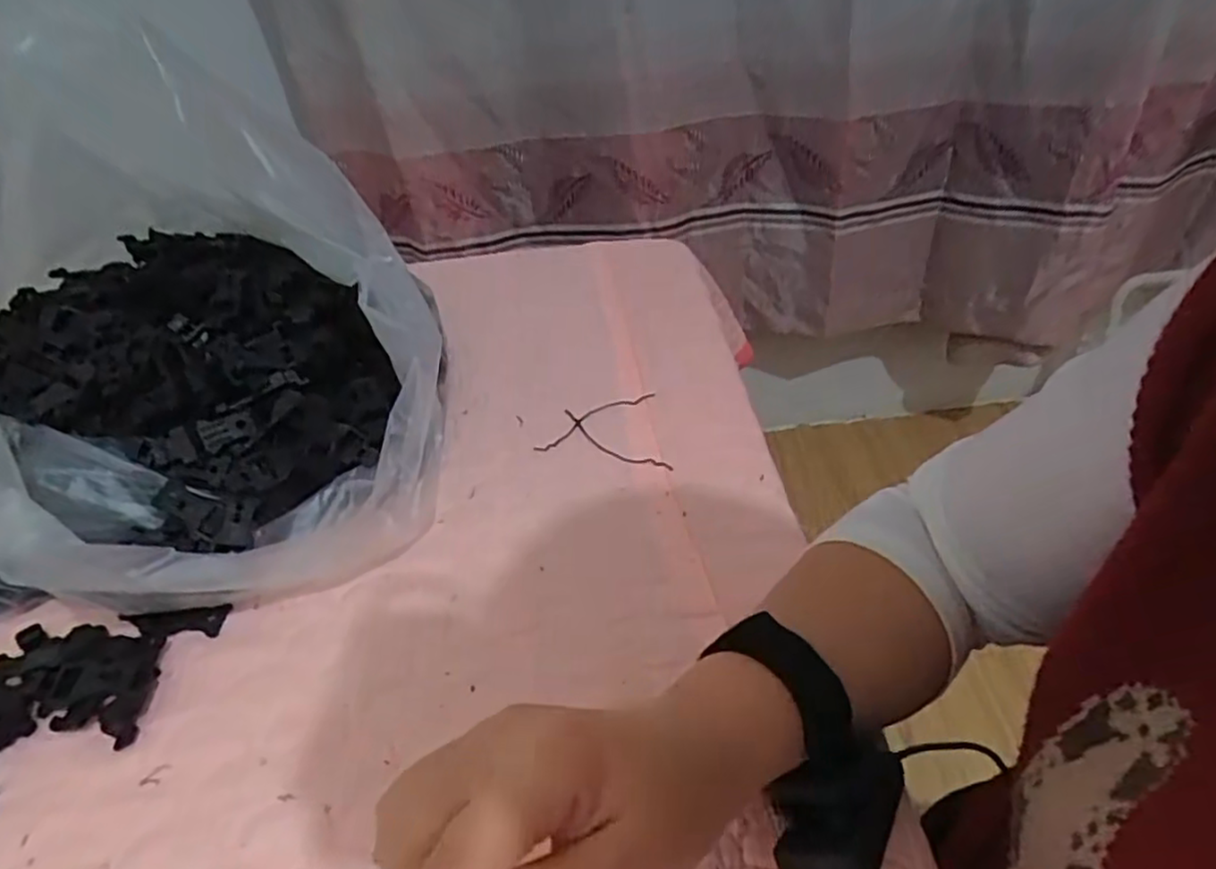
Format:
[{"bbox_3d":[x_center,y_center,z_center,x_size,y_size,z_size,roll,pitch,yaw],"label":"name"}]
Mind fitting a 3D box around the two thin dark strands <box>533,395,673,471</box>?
[{"bbox_3d":[0.006,-0.008,0.483,0.089,0.004,0.074,8,43,14],"label":"two thin dark strands"}]

